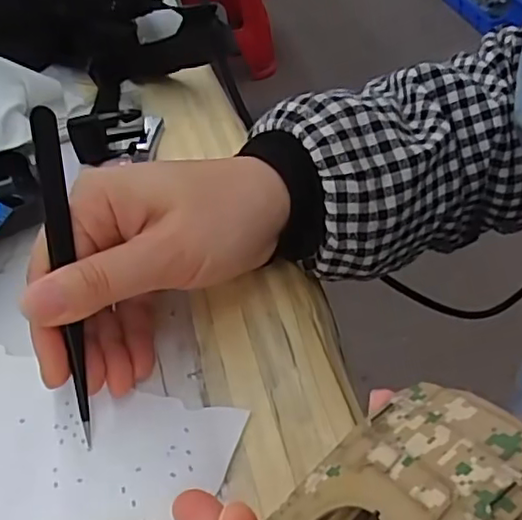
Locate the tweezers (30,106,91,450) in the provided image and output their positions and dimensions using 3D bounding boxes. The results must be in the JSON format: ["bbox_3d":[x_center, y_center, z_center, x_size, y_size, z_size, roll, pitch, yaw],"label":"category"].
[{"bbox_3d":[-0.077,0.006,0.242,0.009,0.012,0.132,-8,91,-5],"label":"tweezers"}]

